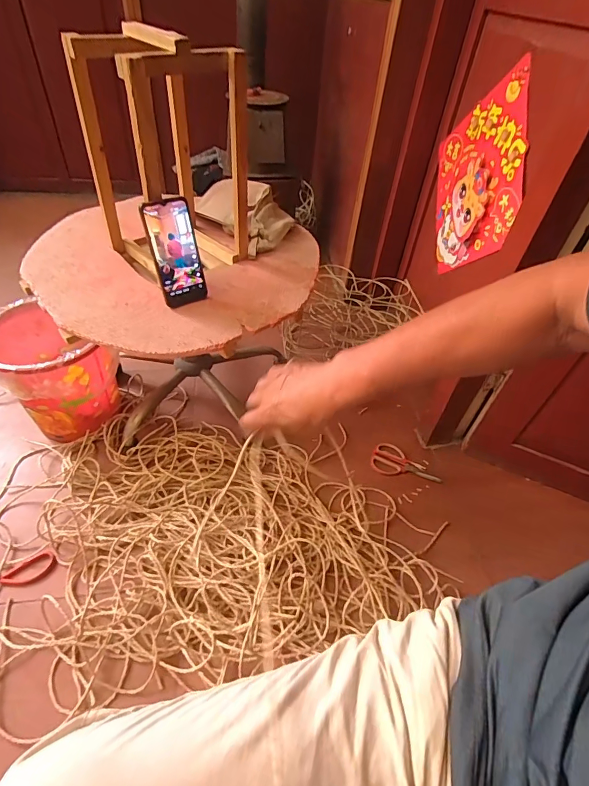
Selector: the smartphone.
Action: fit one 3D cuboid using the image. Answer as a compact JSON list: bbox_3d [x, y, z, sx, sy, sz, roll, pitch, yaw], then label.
[{"bbox_3d":[-0.192,-0.225,0.657,0.076,0.162,0.009,-23,37,-23],"label":"smartphone"}]

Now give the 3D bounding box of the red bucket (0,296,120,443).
[{"bbox_3d":[-0.534,-0.028,0.904,0.223,0.266,0.210,16,46,10],"label":"red bucket"}]

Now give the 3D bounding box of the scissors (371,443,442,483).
[{"bbox_3d":[0.274,0.172,0.989,0.166,0.004,0.087,14,48,6],"label":"scissors"}]

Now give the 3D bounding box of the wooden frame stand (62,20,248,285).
[{"bbox_3d":[-0.211,-0.389,0.697,0.212,0.356,0.197,-30,56,-30],"label":"wooden frame stand"}]

